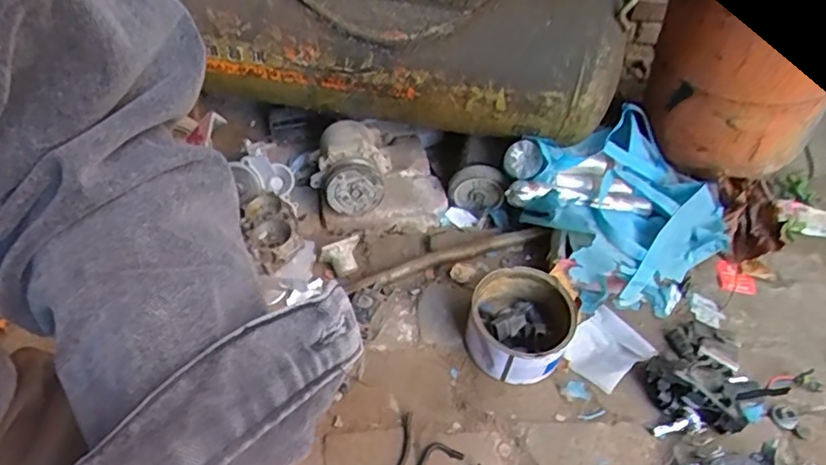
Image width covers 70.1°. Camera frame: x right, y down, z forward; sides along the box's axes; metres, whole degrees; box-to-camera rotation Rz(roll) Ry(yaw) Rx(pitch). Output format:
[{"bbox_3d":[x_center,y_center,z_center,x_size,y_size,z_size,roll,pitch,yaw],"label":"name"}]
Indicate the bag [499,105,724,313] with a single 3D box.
[{"bbox_3d":[0.386,-0.056,1.074,0.358,0.225,0.335,-29,54,-26],"label":"bag"}]

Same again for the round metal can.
[{"bbox_3d":[0.165,0.147,0.910,0.148,0.102,0.155,1,49,-2],"label":"round metal can"}]

